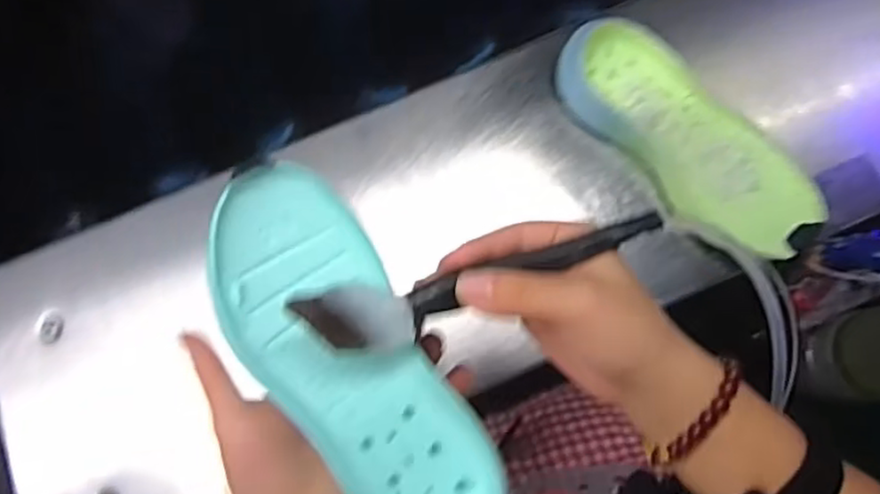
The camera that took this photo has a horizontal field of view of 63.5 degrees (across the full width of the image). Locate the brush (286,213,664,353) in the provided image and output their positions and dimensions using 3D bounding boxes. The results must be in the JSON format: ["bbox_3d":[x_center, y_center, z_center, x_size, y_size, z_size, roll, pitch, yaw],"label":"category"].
[{"bbox_3d":[0.021,0.018,0.323,0.166,0.021,0.031,-16,80,-4],"label":"brush"}]

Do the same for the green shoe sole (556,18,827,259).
[{"bbox_3d":[0.186,-0.084,0.551,0.087,0.046,0.223,-43,83,-8],"label":"green shoe sole"}]

